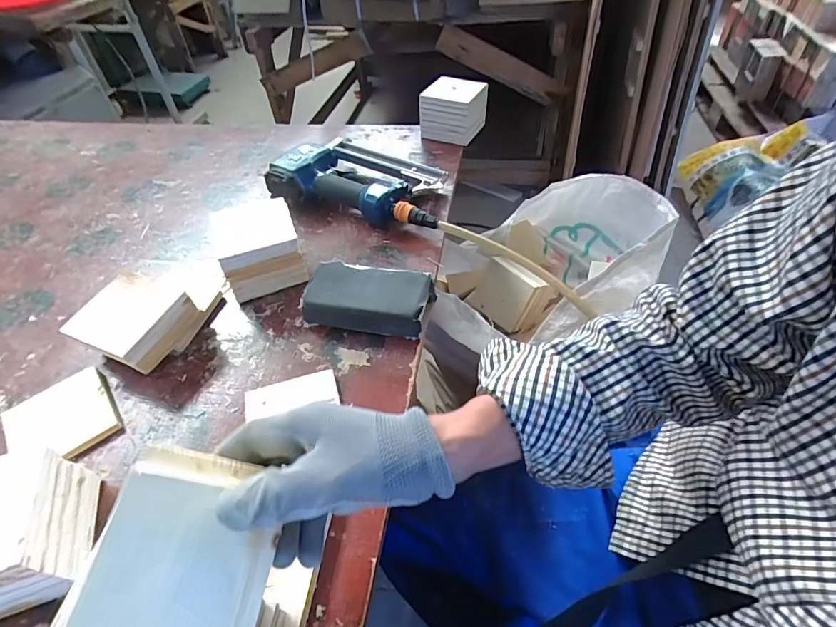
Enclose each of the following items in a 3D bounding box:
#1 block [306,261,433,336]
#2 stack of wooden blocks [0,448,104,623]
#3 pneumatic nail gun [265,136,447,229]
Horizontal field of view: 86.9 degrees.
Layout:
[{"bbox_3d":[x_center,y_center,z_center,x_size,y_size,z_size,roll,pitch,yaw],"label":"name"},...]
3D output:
[{"bbox_3d":[-0.055,-0.016,0.509,0.137,0.040,0.079,8,50,11],"label":"block"},{"bbox_3d":[-0.312,0.168,0.334,0.090,0.077,0.093,-17,50,-11],"label":"stack of wooden blocks"},{"bbox_3d":[-0.077,-0.205,0.661,0.257,0.063,0.148,12,51,15],"label":"pneumatic nail gun"}]

